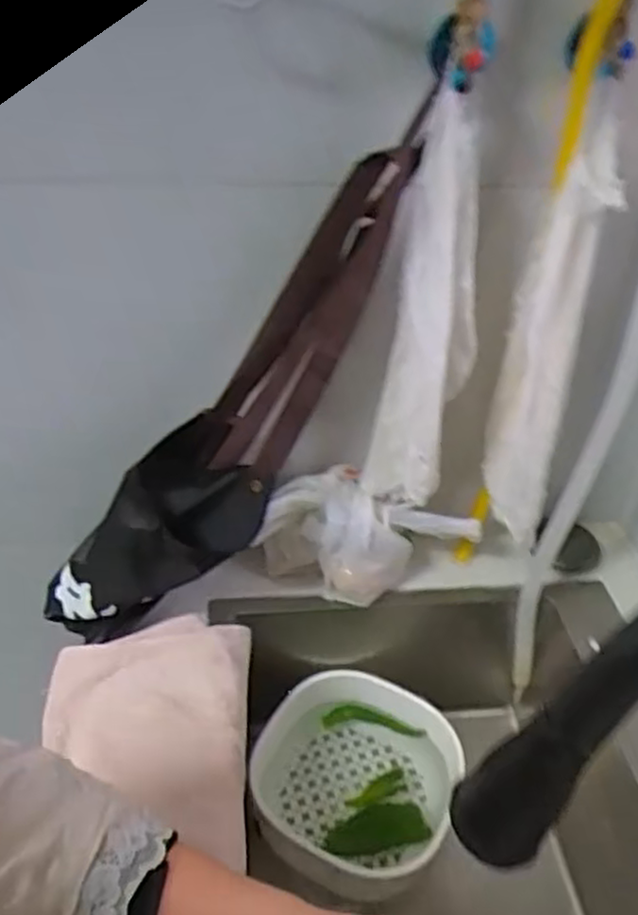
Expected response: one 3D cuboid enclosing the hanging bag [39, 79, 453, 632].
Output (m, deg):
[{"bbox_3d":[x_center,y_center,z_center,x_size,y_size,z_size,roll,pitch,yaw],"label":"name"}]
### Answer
[{"bbox_3d":[-0.069,-0.033,0.577,0.090,0.500,0.086,23,24,-34],"label":"hanging bag"}]

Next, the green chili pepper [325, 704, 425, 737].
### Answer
[{"bbox_3d":[0.061,0.290,0.782,0.109,0.021,0.018,6,37,5],"label":"green chili pepper"}]

